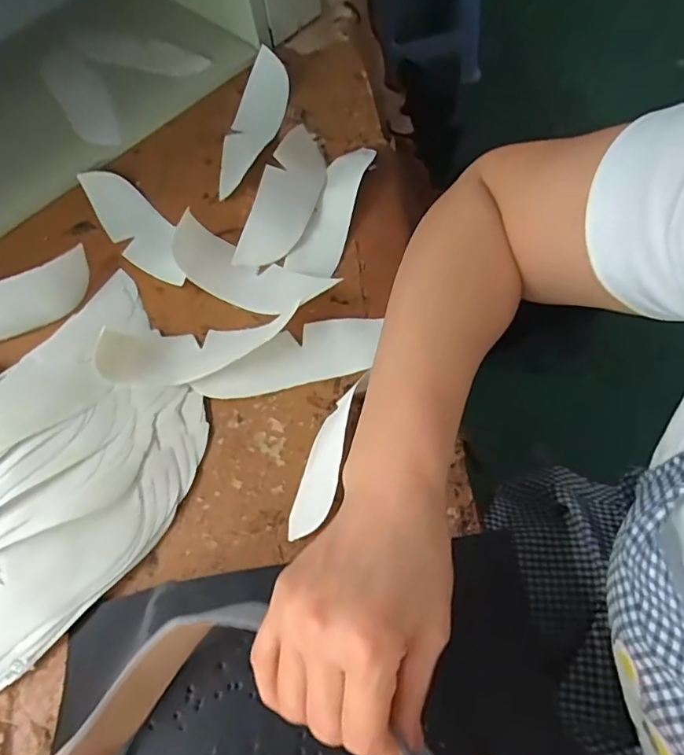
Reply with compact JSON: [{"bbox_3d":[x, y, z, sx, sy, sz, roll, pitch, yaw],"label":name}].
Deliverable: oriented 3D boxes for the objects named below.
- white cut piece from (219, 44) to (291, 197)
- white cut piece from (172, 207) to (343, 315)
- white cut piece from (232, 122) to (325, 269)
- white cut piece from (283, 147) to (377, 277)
[{"bbox_3d":[-0.102,-0.278,0.593,0.064,0.053,0.180,3,63,7],"label":"white cut piece"},{"bbox_3d":[-0.077,-0.097,0.493,0.154,0.049,0.056,16,65,13],"label":"white cut piece"},{"bbox_3d":[-0.050,-0.192,0.535,0.055,0.044,0.184,15,66,11],"label":"white cut piece"},{"bbox_3d":[-0.008,-0.170,0.542,0.048,0.016,0.155,18,76,9],"label":"white cut piece"}]

